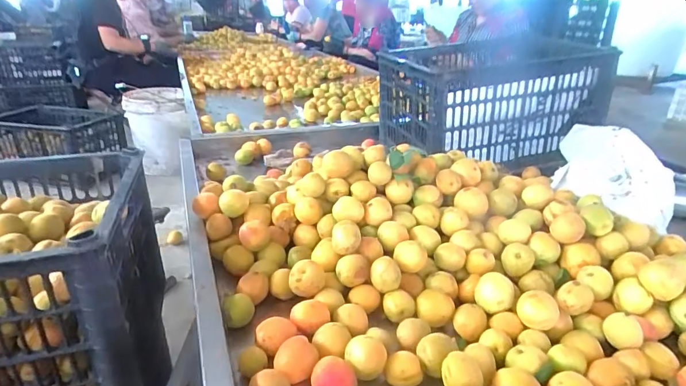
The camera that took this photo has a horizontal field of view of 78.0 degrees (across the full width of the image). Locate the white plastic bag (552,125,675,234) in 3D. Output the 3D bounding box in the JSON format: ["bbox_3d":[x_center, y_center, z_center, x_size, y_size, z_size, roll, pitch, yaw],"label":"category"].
[{"bbox_3d":[0.532,-0.047,0.845,0.235,0.125,0.197,22,31,38],"label":"white plastic bag"}]

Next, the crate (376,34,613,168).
[{"bbox_3d":[0.366,-0.251,1.135,0.476,0.252,0.375,-5,25,-14],"label":"crate"}]

